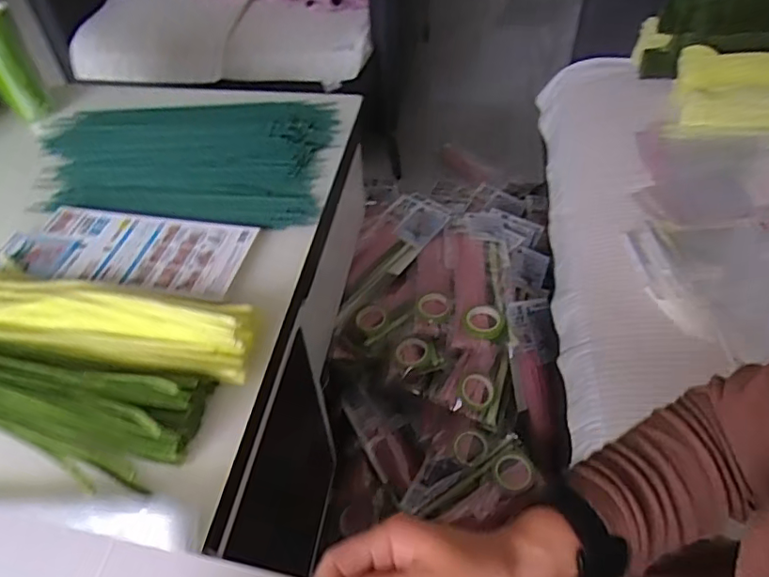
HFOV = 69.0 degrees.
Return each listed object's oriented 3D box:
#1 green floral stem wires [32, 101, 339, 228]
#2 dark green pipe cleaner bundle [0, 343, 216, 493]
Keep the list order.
[{"bbox_3d":[-0.266,-0.177,0.737,0.383,0.022,0.276,1,48,4],"label":"green floral stem wires"},{"bbox_3d":[-0.324,0.087,0.463,0.348,0.035,0.102,7,48,9],"label":"dark green pipe cleaner bundle"}]

